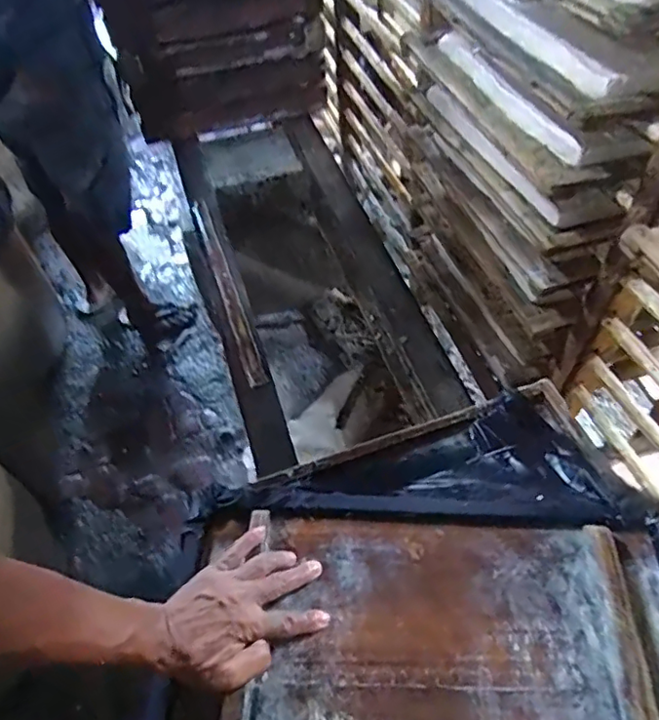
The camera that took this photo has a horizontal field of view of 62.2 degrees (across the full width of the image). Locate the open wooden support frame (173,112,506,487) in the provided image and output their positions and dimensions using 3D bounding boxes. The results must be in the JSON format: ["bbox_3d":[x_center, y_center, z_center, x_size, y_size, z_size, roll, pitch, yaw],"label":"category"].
[{"bbox_3d":[-0.047,-0.173,1.528,0.504,0.602,0.948,-15,55,-8],"label":"open wooden support frame"}]

